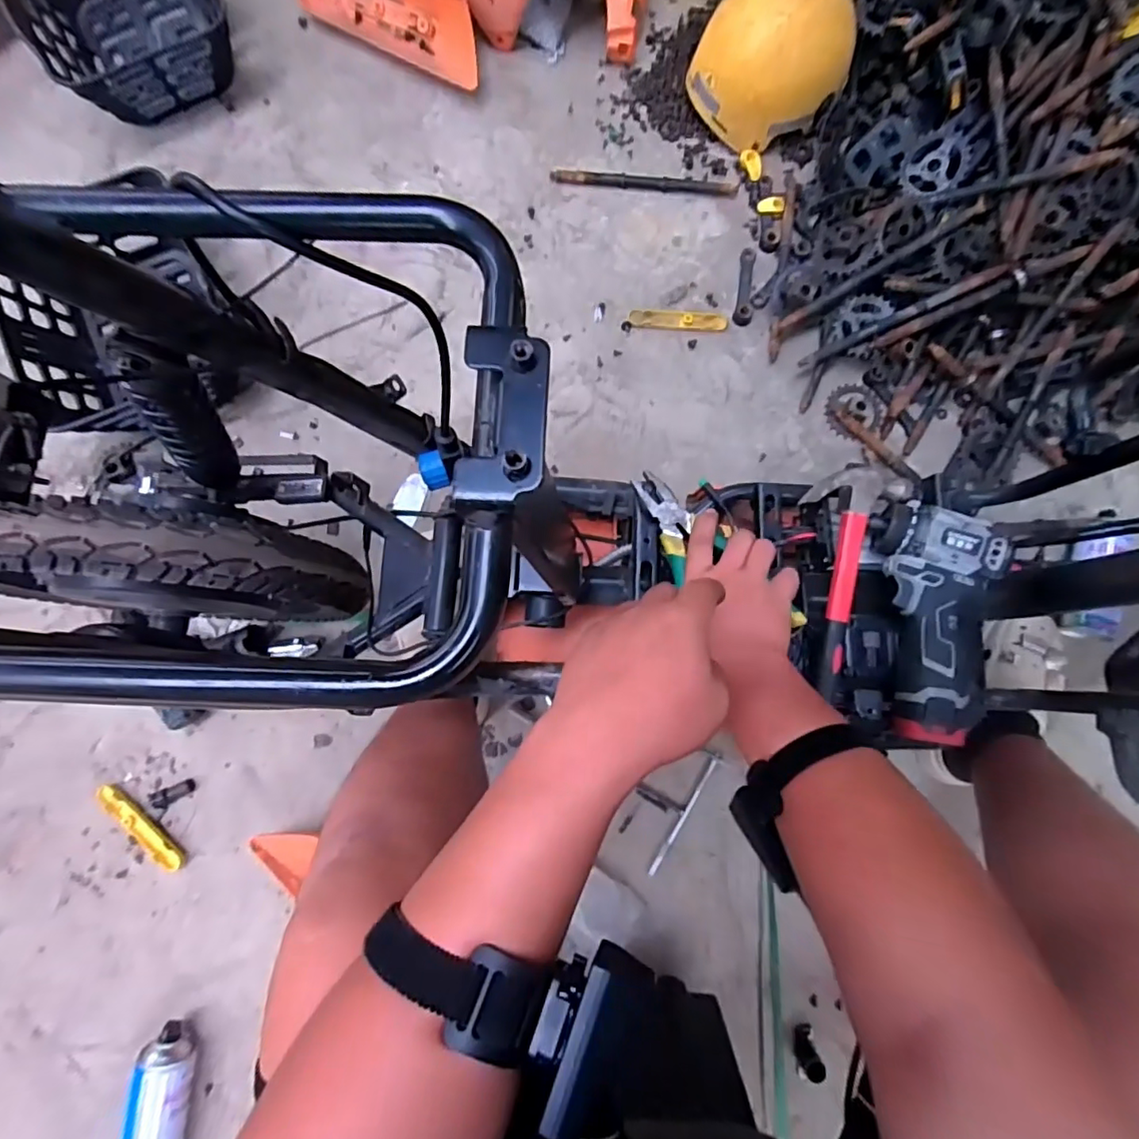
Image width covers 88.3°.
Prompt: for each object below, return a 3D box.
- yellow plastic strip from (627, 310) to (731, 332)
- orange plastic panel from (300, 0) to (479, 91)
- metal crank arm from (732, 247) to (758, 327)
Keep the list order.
[{"bbox_3d":[0.170,-0.386,0.910,0.150,0.006,0.028,3,82,0],"label":"yellow plastic strip"},{"bbox_3d":[-0.283,-0.906,0.956,0.360,0.055,0.120,32,109,5],"label":"orange plastic panel"},{"bbox_3d":[0.278,-0.446,0.917,0.026,0.016,0.134,10,82,1],"label":"metal crank arm"}]

